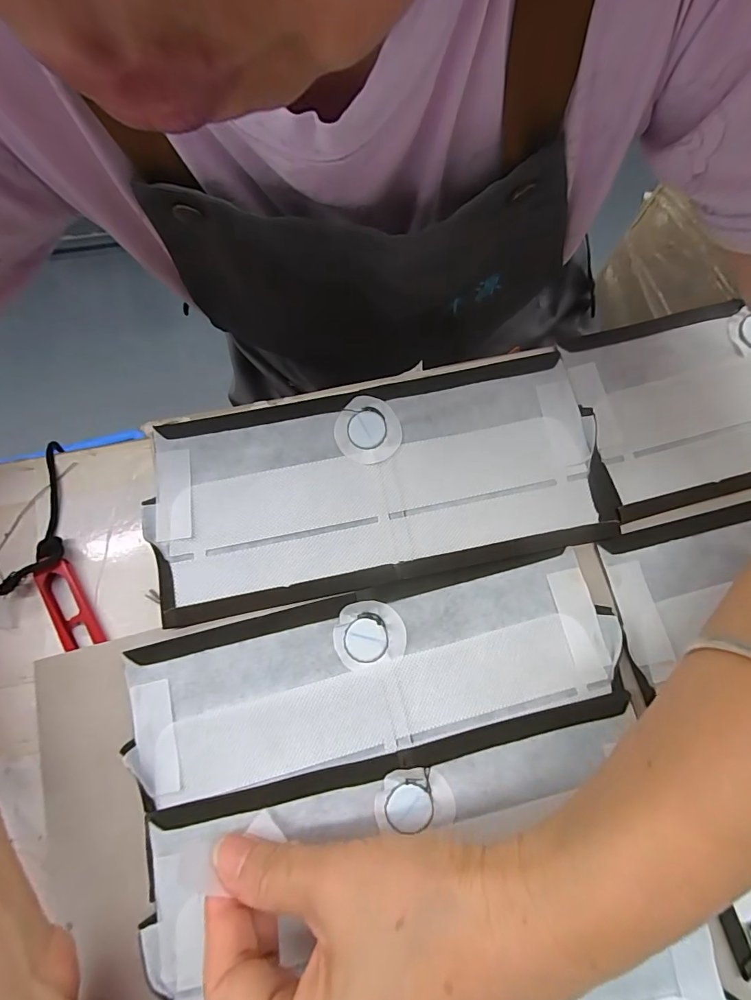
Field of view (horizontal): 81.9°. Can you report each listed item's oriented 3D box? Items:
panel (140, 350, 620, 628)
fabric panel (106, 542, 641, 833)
[{"bbox_3d":[0.000,-0.010,0.234,0.234,0.009,0.107,-12,76,-3],"label":"panel"},{"bbox_3d":[0.001,0.089,0.214,0.233,0.005,0.081,-12,77,-4],"label":"fabric panel"}]

